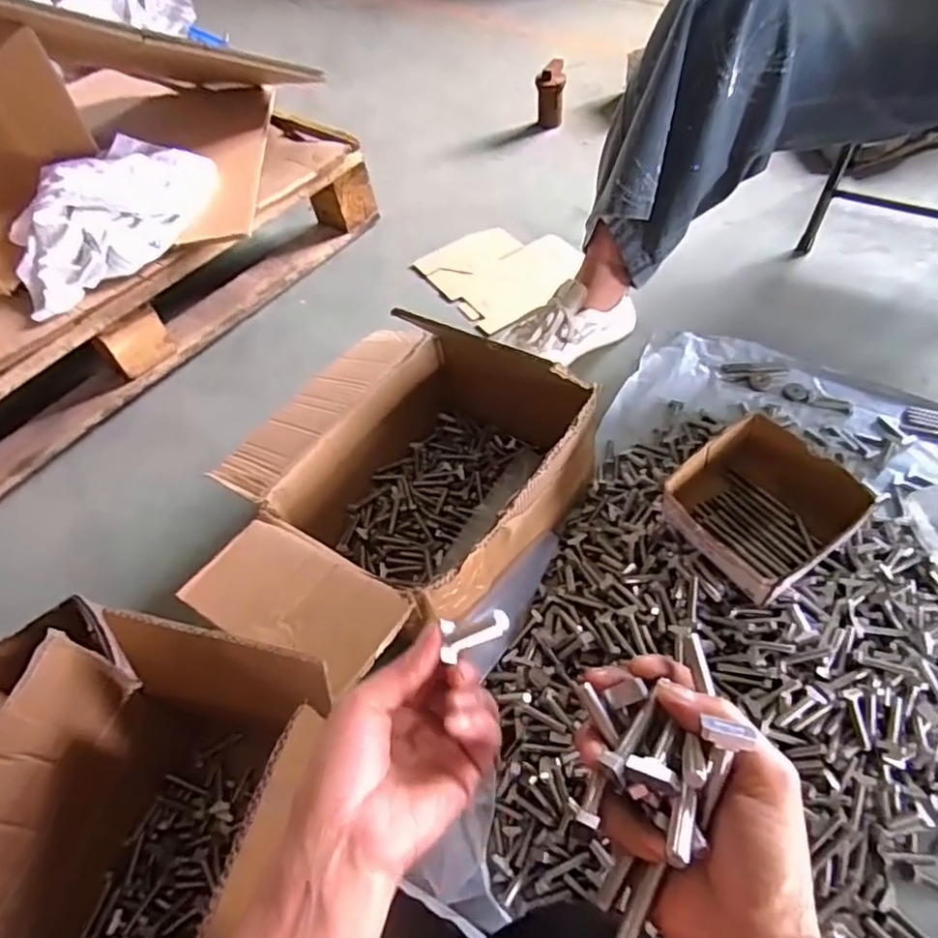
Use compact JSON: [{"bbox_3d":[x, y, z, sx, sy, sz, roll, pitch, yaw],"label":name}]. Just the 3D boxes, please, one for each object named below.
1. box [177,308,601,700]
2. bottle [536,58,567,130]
[{"bbox_3d":[-0.083,0.021,0.753,0.350,0.167,0.497,26,58,23],"label":"box"},{"bbox_3d":[0.186,-0.856,1.400,0.065,0.118,0.061,1,52,6],"label":"bottle"}]

